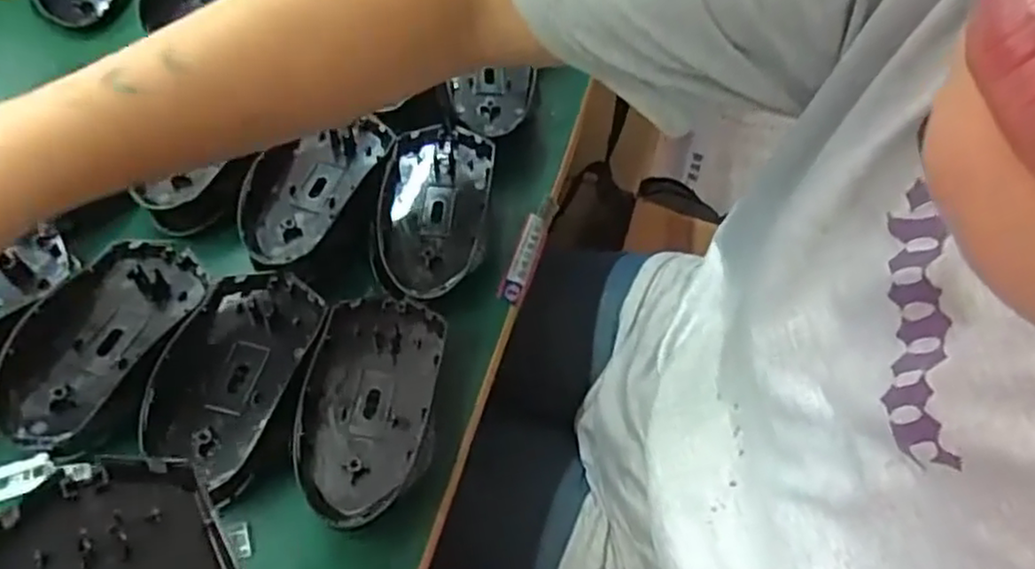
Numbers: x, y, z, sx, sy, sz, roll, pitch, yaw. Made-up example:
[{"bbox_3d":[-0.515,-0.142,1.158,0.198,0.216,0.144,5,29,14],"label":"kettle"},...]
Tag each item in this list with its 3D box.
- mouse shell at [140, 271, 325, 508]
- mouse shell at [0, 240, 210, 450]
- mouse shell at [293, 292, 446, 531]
[{"bbox_3d":[-0.139,0.040,0.337,0.066,0.017,0.107,19,60,7],"label":"mouse shell"},{"bbox_3d":[-0.206,0.023,0.339,0.052,0.025,0.112,25,61,11],"label":"mouse shell"},{"bbox_3d":[-0.071,0.054,0.333,0.061,0.023,0.115,6,59,-1],"label":"mouse shell"}]

